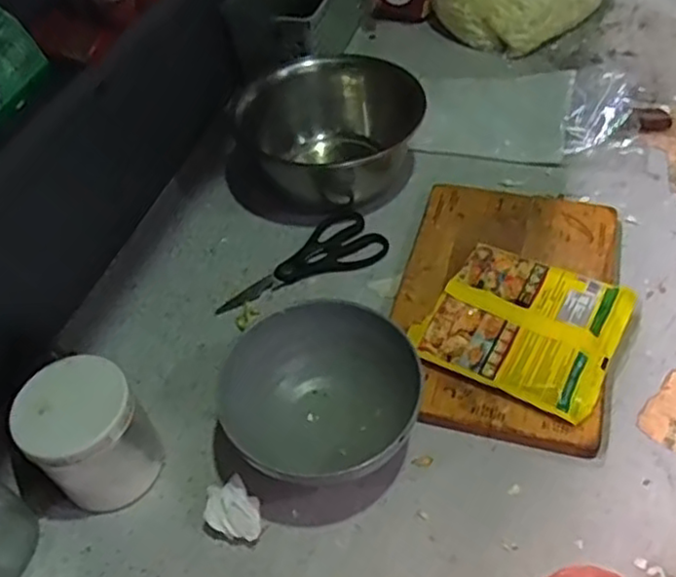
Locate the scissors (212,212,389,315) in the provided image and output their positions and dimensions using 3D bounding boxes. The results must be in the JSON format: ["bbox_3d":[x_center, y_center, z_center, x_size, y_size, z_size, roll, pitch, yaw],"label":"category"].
[{"bbox_3d":[-0.043,-0.036,0.739,0.183,0.012,0.083,-19,49,-10],"label":"scissors"}]

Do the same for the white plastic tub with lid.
[{"bbox_3d":[-0.198,0.120,0.560,0.084,0.101,0.083,-3,49,4],"label":"white plastic tub with lid"}]

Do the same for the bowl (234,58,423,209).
[{"bbox_3d":[-0.006,-0.192,0.803,0.170,0.108,0.170,-3,49,4],"label":"bowl"}]

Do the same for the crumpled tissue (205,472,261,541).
[{"bbox_3d":[-0.082,0.177,0.546,0.040,0.029,0.050,-31,52,-19],"label":"crumpled tissue"}]

